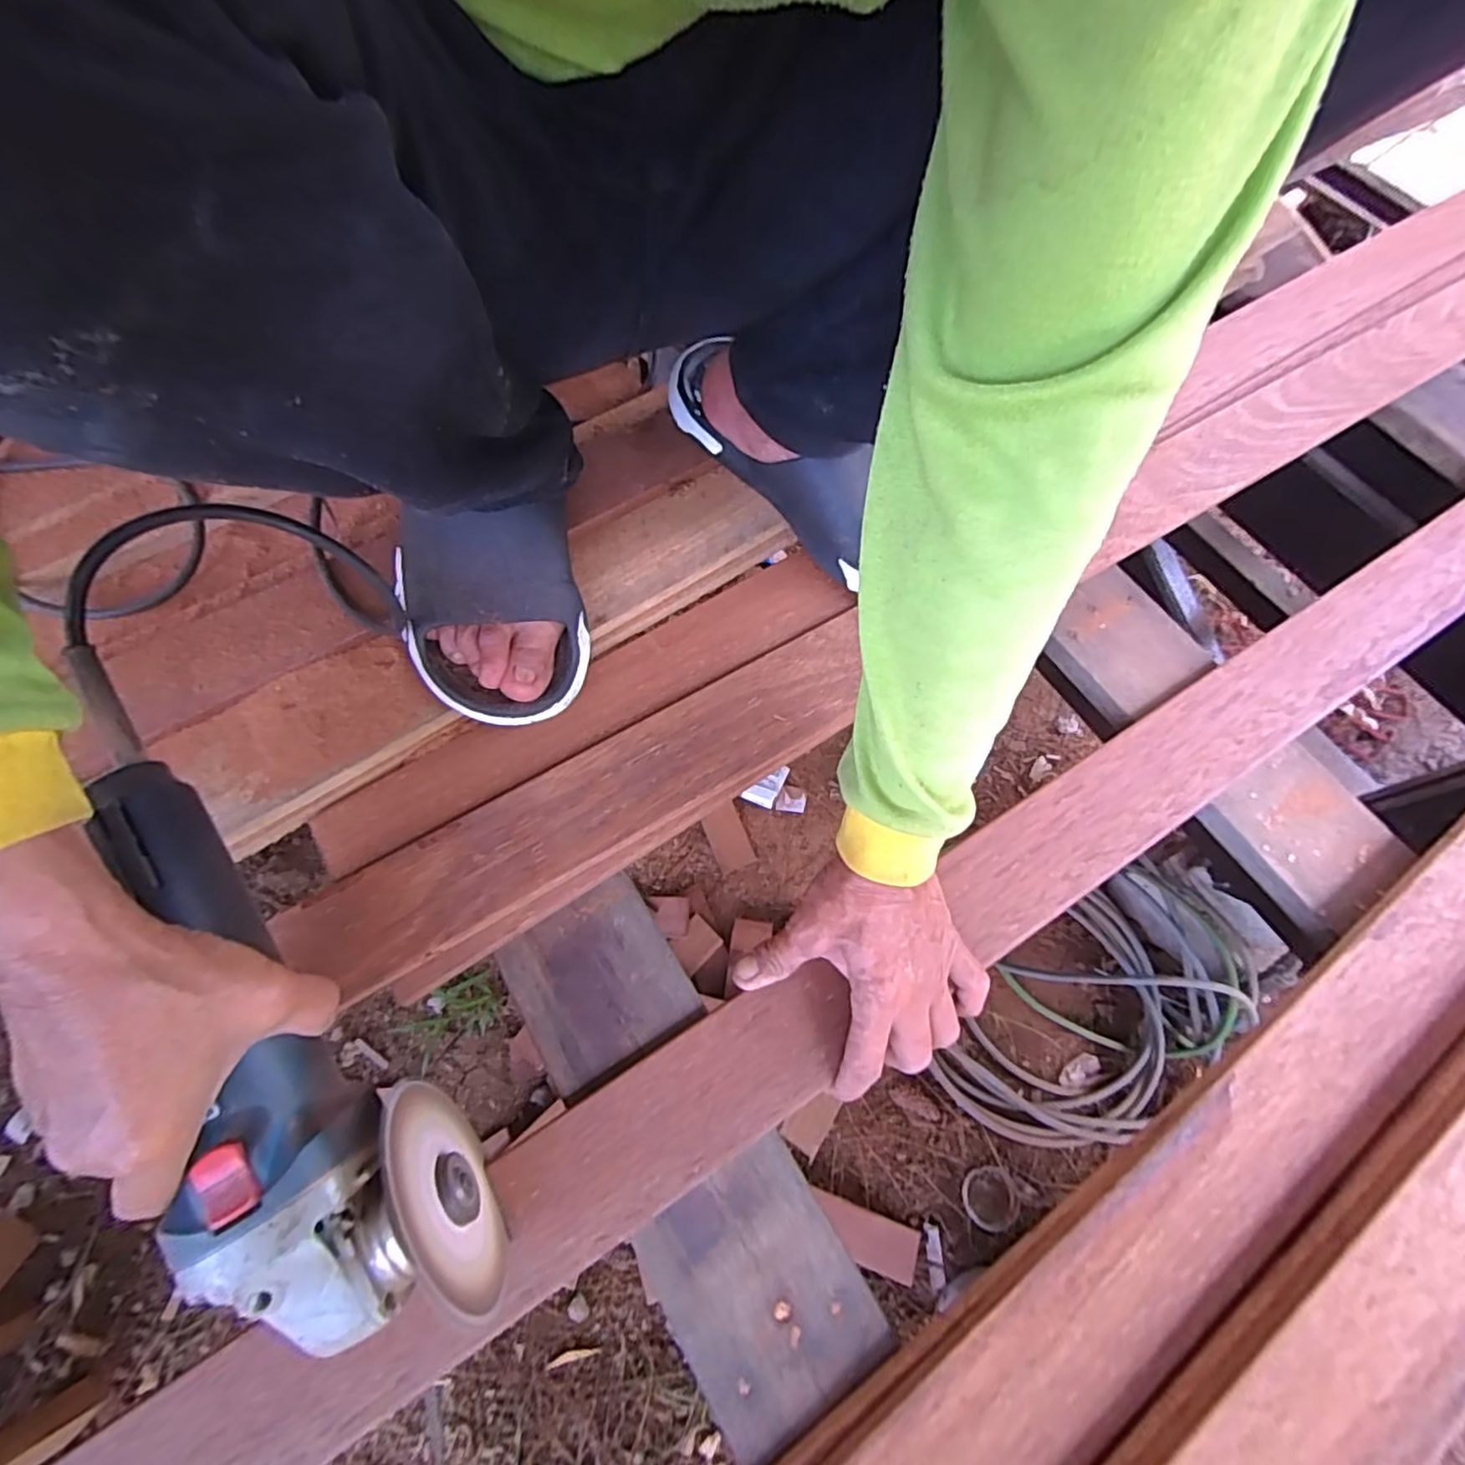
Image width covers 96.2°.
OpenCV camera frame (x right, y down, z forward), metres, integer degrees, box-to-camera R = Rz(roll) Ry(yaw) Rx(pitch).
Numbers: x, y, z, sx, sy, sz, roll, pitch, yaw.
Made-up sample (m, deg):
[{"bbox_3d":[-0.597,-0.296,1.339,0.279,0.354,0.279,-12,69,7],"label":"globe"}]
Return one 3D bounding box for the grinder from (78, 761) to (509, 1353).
[{"bbox_3d":[-0.209,0.144,0.294,0.089,0.073,0.275,-32,87,-14],"label":"grinder"}]

